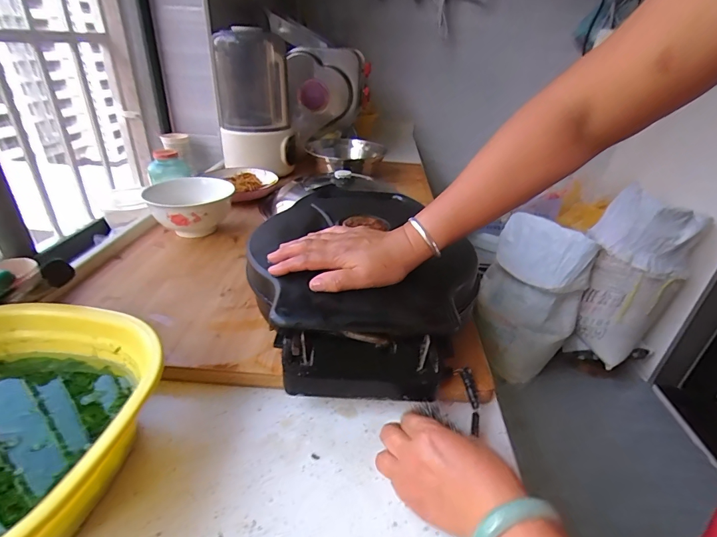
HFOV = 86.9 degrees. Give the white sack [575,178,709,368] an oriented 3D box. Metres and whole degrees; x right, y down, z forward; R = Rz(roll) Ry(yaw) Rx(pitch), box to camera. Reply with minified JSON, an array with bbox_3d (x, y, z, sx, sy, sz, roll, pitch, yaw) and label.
[{"bbox_3d":[0.946,0.040,1.354,0.309,0.579,0.140,24,36,31],"label":"white sack"}]

